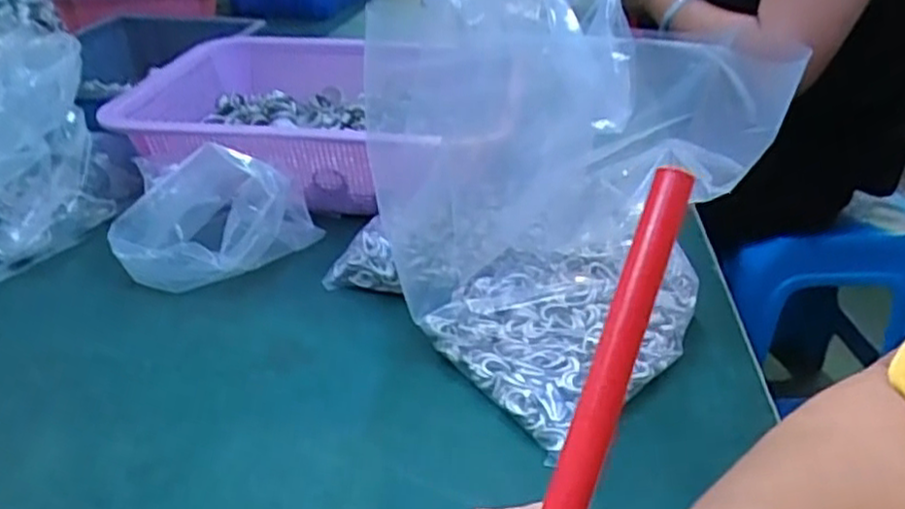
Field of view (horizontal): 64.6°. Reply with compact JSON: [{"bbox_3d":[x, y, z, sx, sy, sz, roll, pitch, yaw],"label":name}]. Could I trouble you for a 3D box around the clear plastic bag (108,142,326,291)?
[{"bbox_3d":[-0.162,-0.029,0.482,0.122,0.080,0.091,3,31,6],"label":"clear plastic bag"}]

